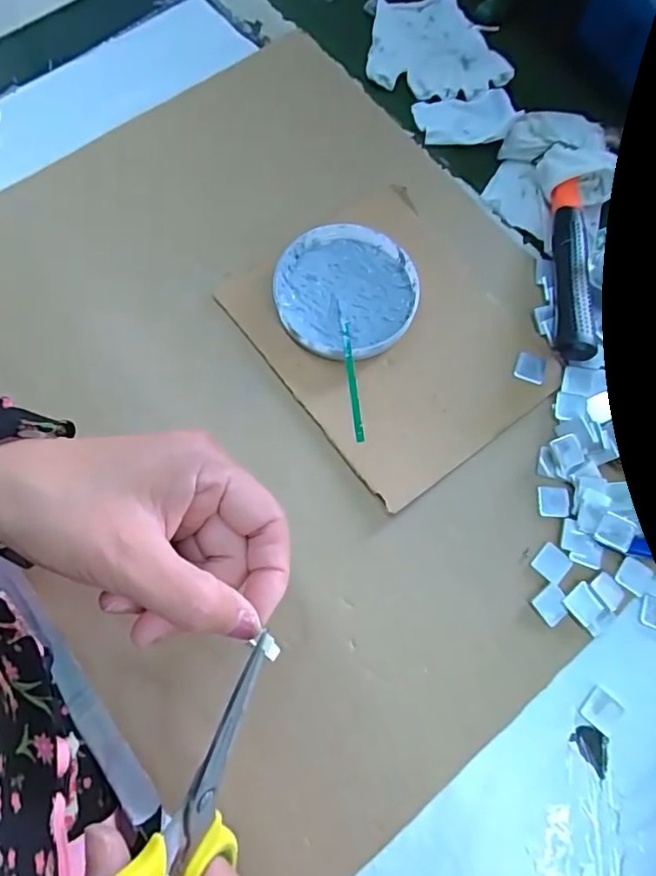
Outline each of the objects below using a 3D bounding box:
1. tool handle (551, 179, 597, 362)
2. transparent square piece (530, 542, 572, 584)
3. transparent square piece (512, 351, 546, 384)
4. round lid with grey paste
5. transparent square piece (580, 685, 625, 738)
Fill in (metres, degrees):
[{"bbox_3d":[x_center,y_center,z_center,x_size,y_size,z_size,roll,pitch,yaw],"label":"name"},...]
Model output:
[{"bbox_3d":[0.178,-0.125,0.395,0.027,0.030,0.156,11,71,1],"label":"tool handle"},{"bbox_3d":[0.142,0.079,0.344,0.021,0.004,0.020,42,75,11],"label":"transparent square piece"},{"bbox_3d":[0.143,-0.049,0.383,0.020,0.004,0.022,21,72,4],"label":"transparent square piece"},{"bbox_3d":[0.013,-0.102,0.388,0.098,0.019,0.098,1,72,-2],"label":"round lid with grey paste"},{"bbox_3d":[0.163,0.162,0.323,0.022,0.004,0.021,42,75,11],"label":"transparent square piece"}]

